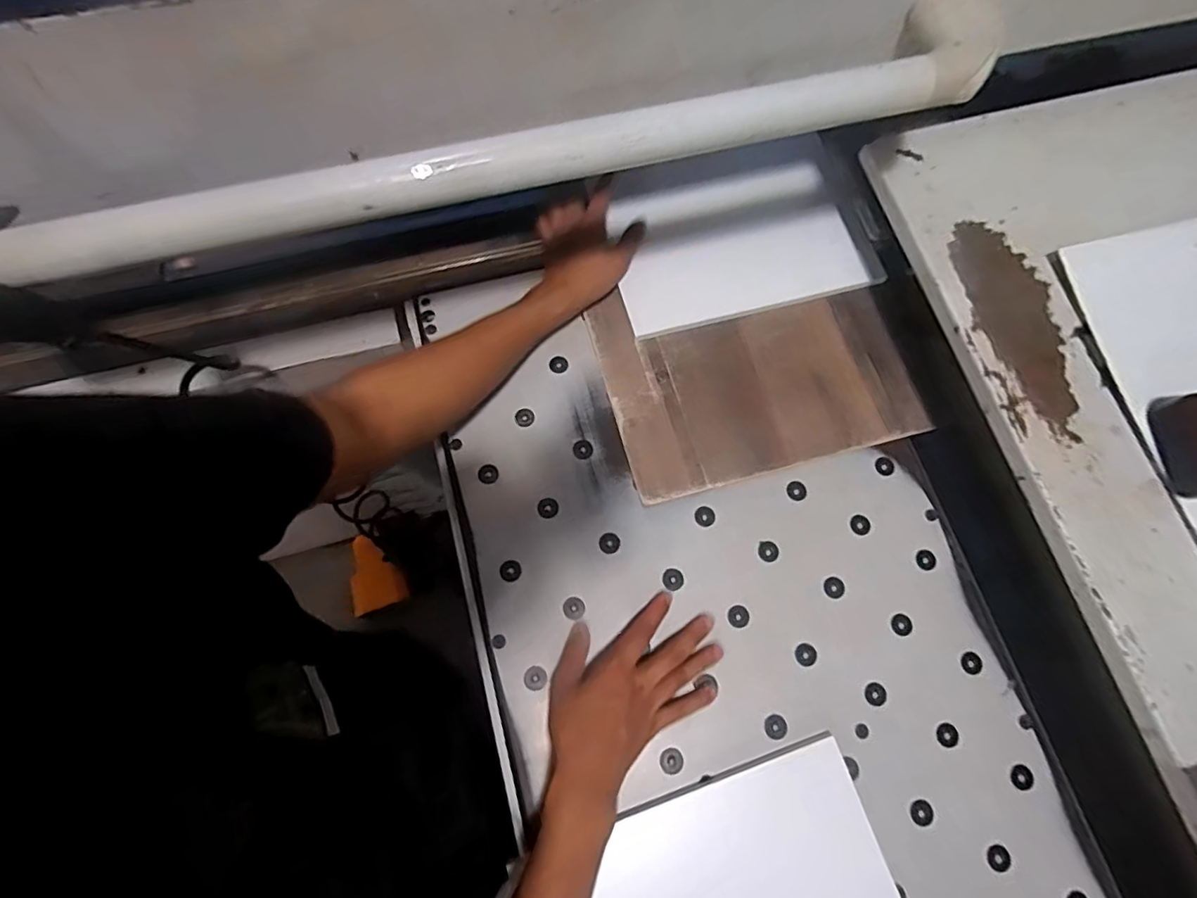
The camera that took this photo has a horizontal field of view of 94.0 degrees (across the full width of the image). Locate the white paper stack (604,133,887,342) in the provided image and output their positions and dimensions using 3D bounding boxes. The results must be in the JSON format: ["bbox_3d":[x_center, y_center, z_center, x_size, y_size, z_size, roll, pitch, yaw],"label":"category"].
[{"bbox_3d":[0.154,-0.247,0.635,0.279,0.013,0.202,-14,79,-4],"label":"white paper stack"}]

